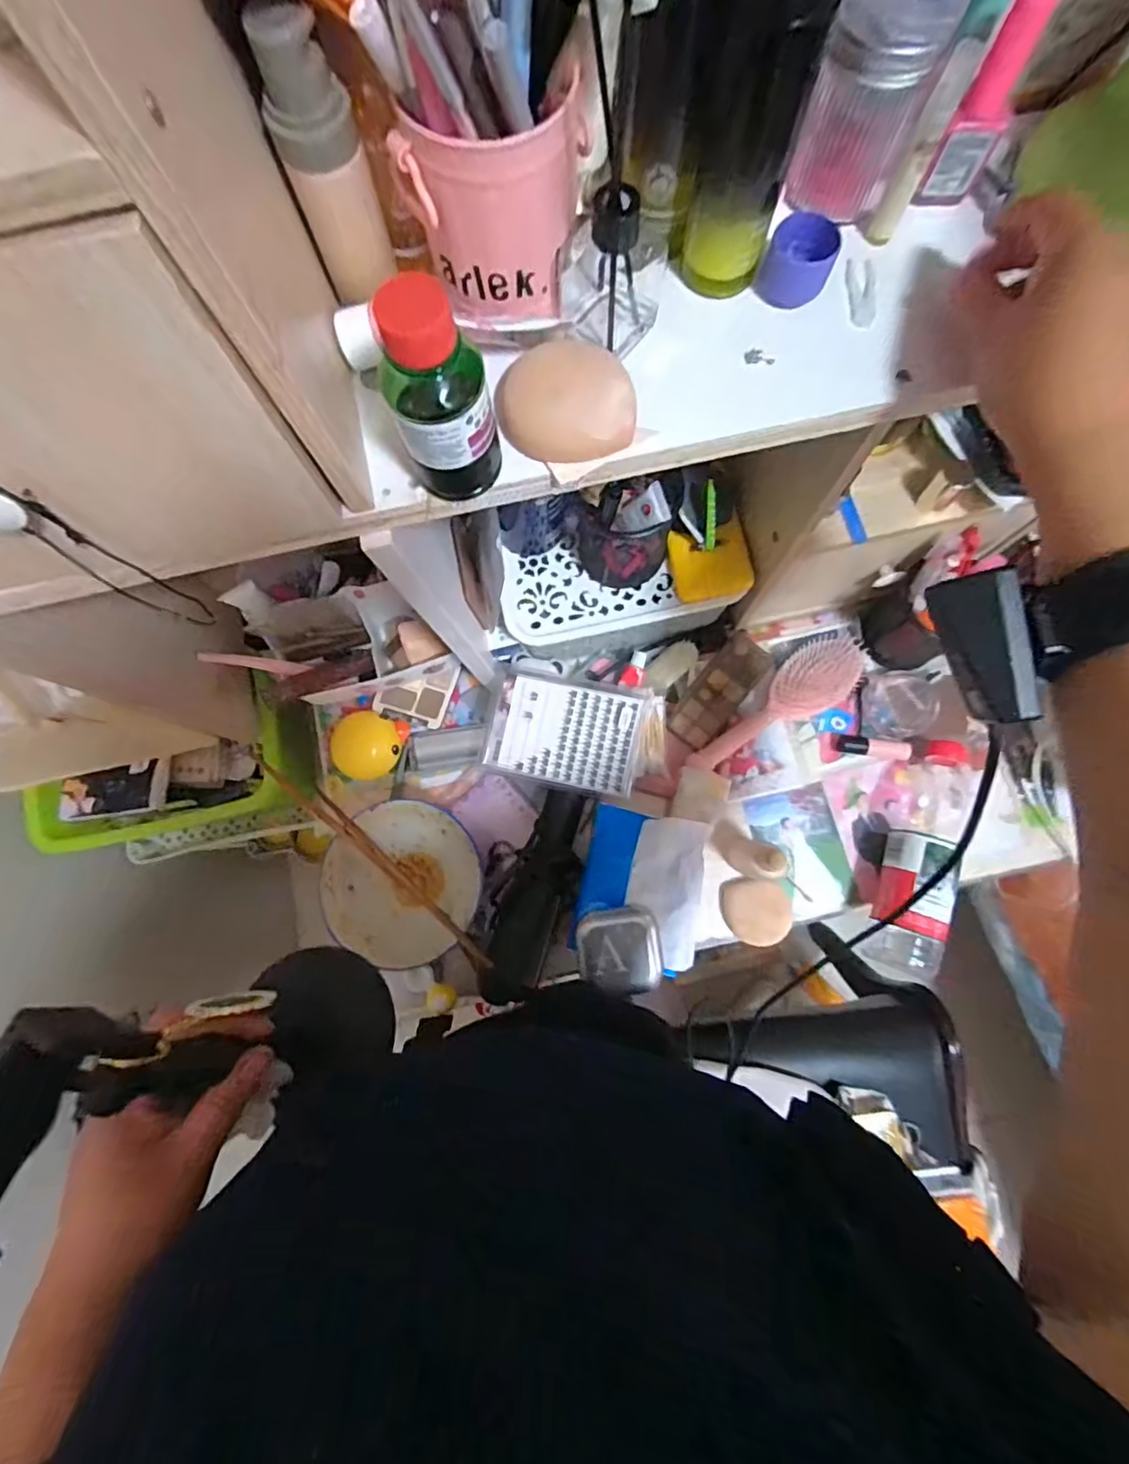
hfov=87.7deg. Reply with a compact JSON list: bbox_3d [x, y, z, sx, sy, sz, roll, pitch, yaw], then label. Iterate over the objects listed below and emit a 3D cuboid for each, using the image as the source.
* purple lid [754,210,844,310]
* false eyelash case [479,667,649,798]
[{"bbox_3d":[0.123,-0.249,0.311,0.035,0.027,0.028,17,80,4],"label":"purple lid"},{"bbox_3d":[0.002,-0.005,0.575,0.145,0.029,0.112,12,80,3],"label":"false eyelash case"}]

